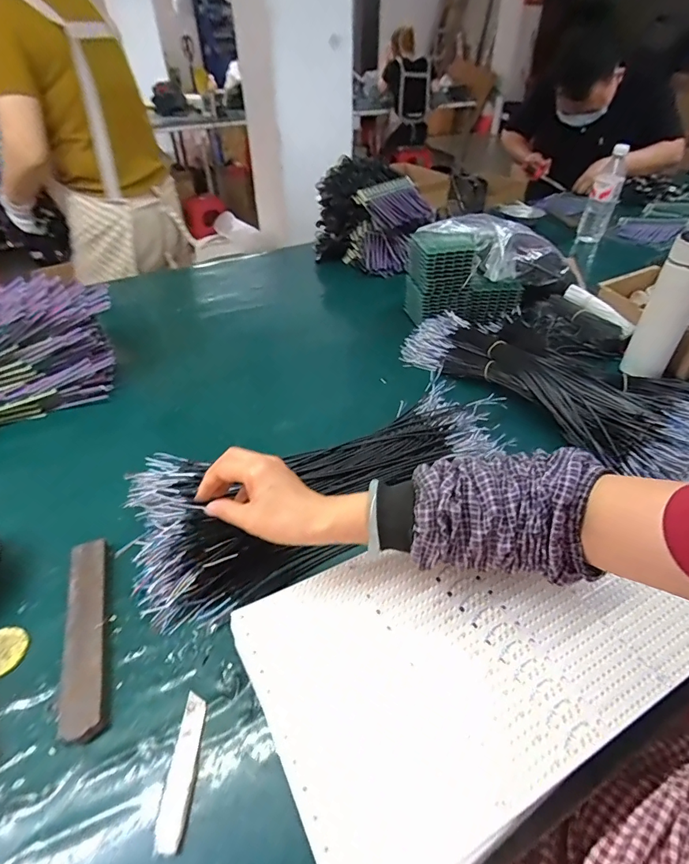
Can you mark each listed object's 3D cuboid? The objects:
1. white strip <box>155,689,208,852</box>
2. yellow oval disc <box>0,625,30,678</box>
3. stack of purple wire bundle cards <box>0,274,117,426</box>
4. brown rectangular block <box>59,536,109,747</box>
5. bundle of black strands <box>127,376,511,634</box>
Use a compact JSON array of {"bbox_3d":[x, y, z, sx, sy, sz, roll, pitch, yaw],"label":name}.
[{"bbox_3d":[-0.131,0.269,0.361,0.023,0.004,0.104,-2,40,-1],"label":"white strip"},{"bbox_3d":[-0.331,0.213,0.430,0.045,0.007,0.049,6,41,8],"label":"yellow oval disc"},{"bbox_3d":[-0.531,-0.122,0.705,0.330,0.148,0.180,-23,47,-23],"label":"stack of purple wire bundle cards"},{"bbox_3d":[-0.254,0.193,0.441,0.038,0.019,0.199,-14,42,-15],"label":"brown rectangular block"},{"bbox_3d":[-0.018,0.035,0.582,0.513,0.080,0.203,-29,48,-28],"label":"bundle of black strands"}]

